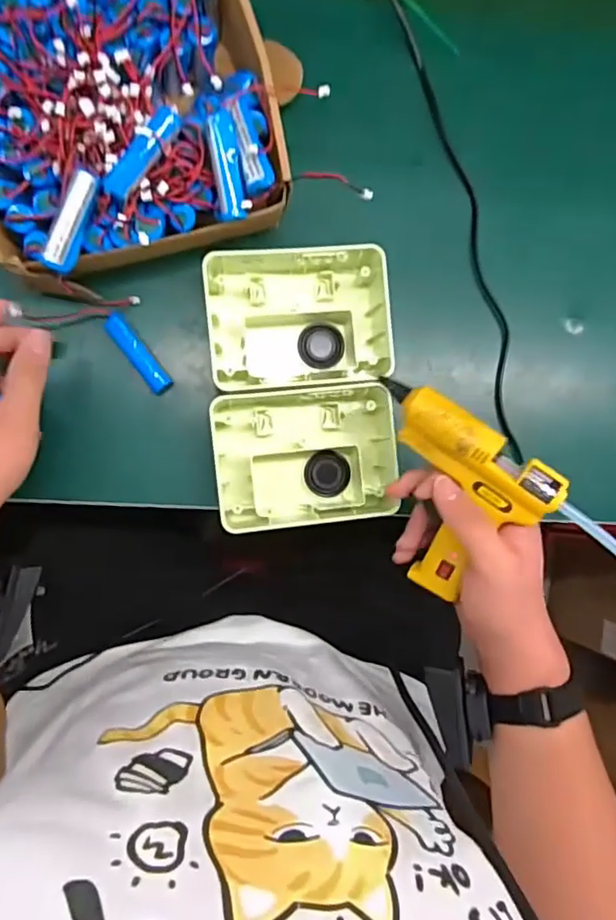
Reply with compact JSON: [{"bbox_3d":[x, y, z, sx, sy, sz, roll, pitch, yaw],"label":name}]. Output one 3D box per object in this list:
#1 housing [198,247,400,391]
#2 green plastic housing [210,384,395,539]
[{"bbox_3d":[-0.009,-0.108,0.477,0.154,0.048,0.117,-7,90,-8],"label":"housing"},{"bbox_3d":[-0.002,-0.002,0.485,0.142,0.046,0.108,-6,89,-8],"label":"green plastic housing"}]

